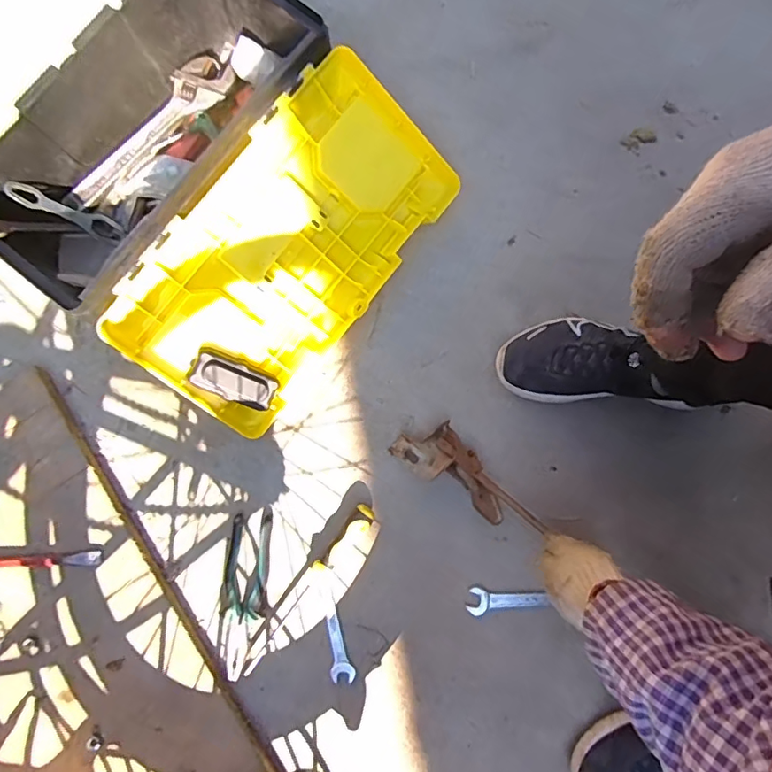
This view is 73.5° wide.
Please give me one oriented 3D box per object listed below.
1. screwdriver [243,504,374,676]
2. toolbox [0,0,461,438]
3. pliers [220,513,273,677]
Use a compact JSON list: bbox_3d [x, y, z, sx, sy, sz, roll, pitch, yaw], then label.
[{"bbox_3d":[-0.097,0.256,0.656,0.025,0.030,0.249,37,90,11],"label":"screwdriver"},{"bbox_3d":[-0.203,-0.232,0.663,0.412,0.233,0.450,38,75,12],"label":"toolbox"},{"bbox_3d":[-0.179,0.261,0.649,0.054,0.011,0.190,2,71,1],"label":"pliers"}]

